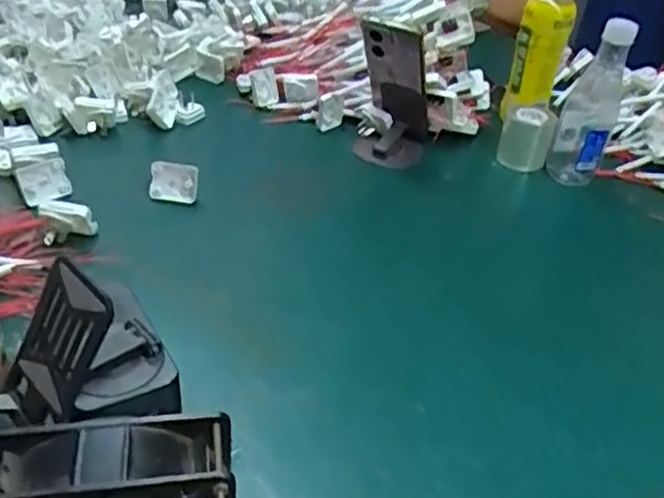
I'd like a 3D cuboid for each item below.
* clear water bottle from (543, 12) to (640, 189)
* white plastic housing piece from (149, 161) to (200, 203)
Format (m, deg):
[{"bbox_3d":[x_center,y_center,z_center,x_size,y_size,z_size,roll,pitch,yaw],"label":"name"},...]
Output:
[{"bbox_3d":[0.307,-0.168,0.779,0.061,0.192,0.054,18,39,15],"label":"clear water bottle"},{"bbox_3d":[-0.168,-0.071,0.705,0.050,0.042,0.009,5,16,-3],"label":"white plastic housing piece"}]

